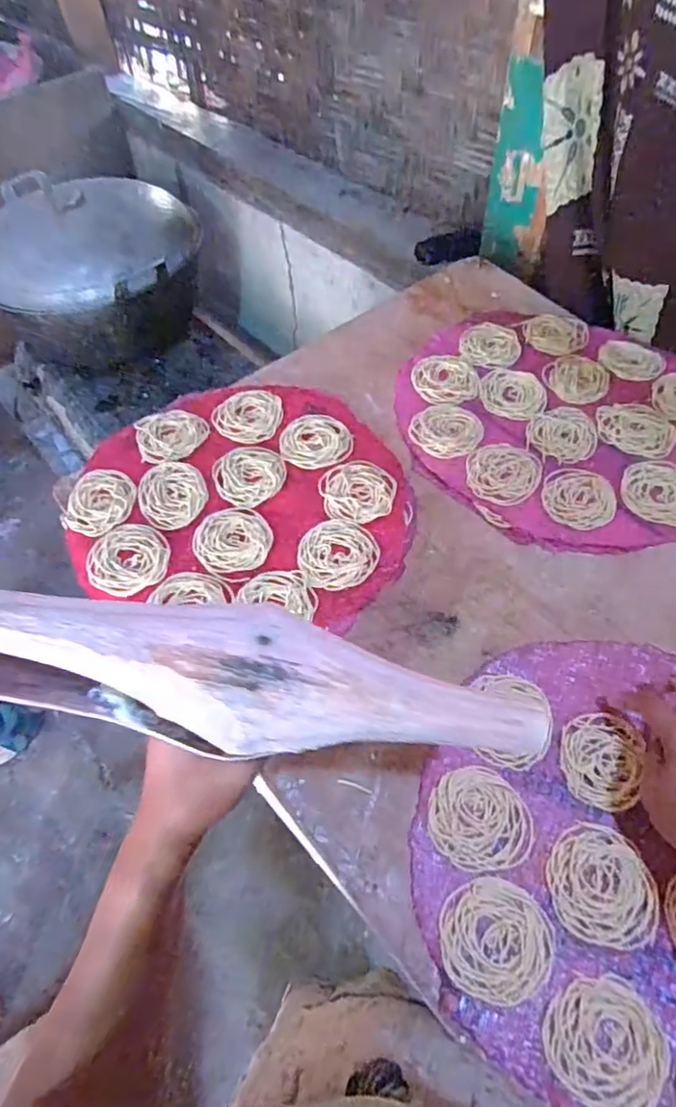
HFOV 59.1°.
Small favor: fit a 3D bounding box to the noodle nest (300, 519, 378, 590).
[{"bbox_3d":[0.001,-0.001,0.576,0.074,0.006,0.075,-1,58,2],"label":"noodle nest"}]

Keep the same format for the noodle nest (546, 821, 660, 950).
[{"bbox_3d":[0.190,0.238,0.429,0.072,0.004,0.077,-1,58,2],"label":"noodle nest"}]

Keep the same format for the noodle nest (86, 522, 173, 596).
[{"bbox_3d":[-0.204,0.004,0.577,0.075,0.008,0.075,-1,58,2],"label":"noodle nest"}]

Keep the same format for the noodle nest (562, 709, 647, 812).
[{"bbox_3d":[0.209,0.163,0.475,0.056,0.004,0.072,14,60,11],"label":"noodle nest"}]

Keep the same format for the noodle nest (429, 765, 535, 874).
[{"bbox_3d":[0.109,0.201,0.454,0.075,0.006,0.072,-1,58,2],"label":"noodle nest"}]

